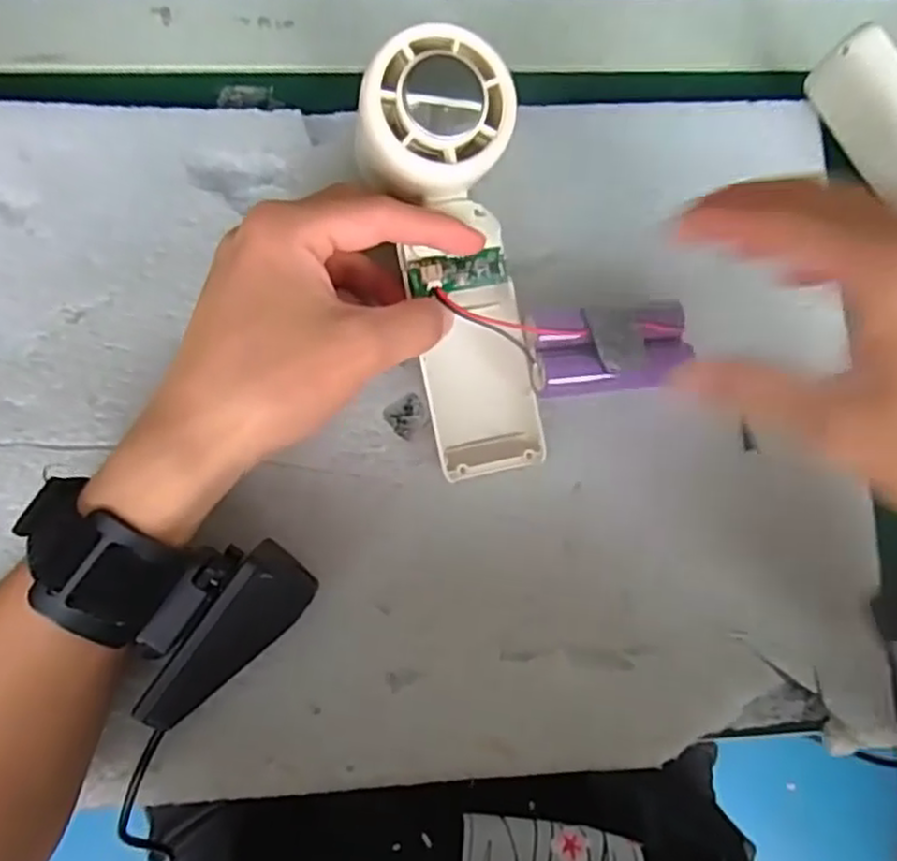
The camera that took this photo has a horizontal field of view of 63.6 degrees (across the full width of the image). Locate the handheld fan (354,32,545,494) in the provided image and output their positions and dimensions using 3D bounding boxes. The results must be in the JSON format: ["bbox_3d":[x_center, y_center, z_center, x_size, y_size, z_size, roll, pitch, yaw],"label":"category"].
[{"bbox_3d":[0.005,-0.064,0.278,0.055,0.030,0.160,-12,109,-5],"label":"handheld fan"}]

